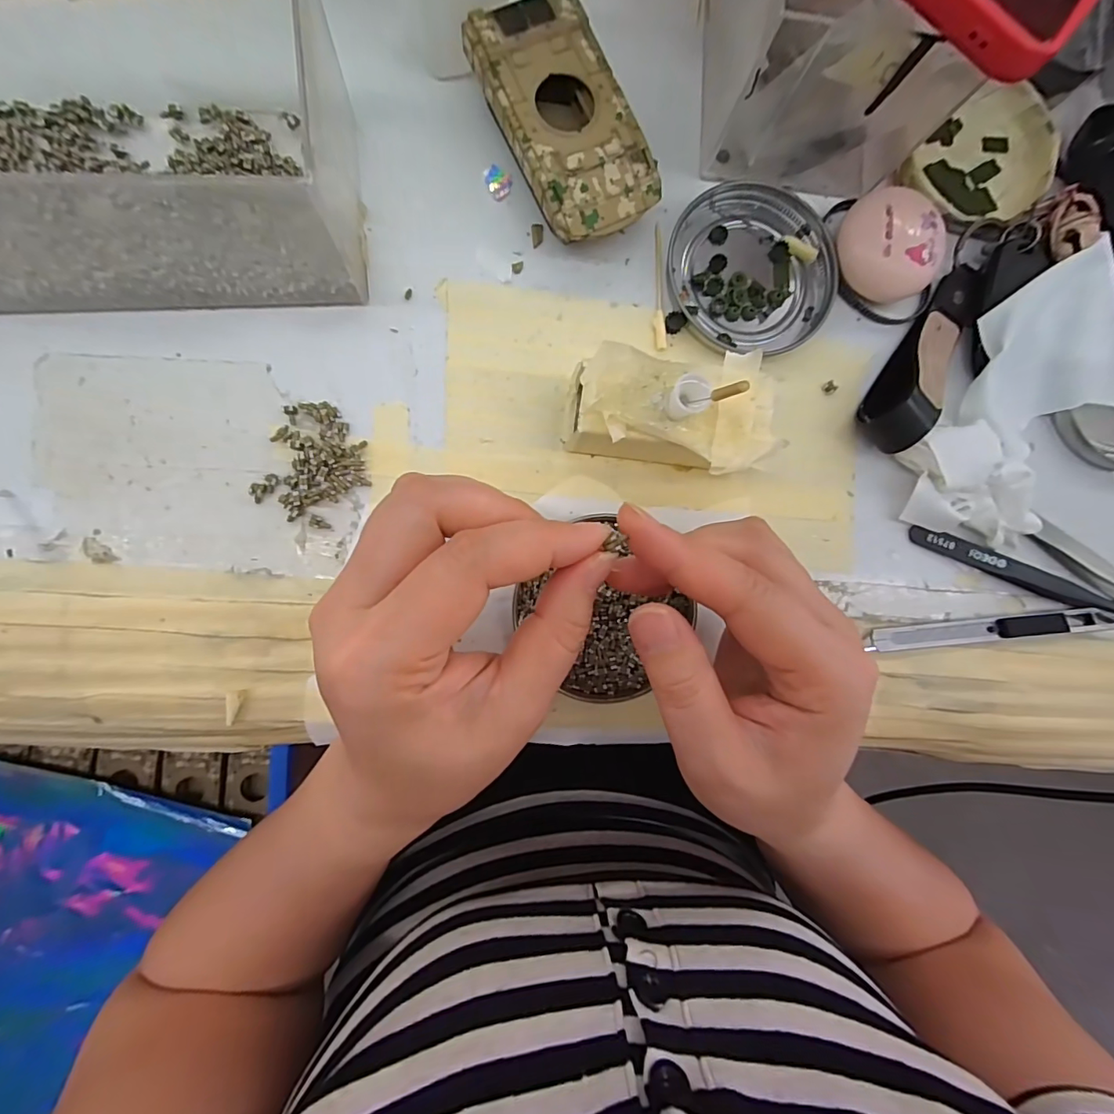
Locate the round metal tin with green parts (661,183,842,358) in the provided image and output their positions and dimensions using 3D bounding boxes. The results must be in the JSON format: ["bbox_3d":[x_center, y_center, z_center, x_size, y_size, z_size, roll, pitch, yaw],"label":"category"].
[{"bbox_3d":[0.091,-0.135,0.231,0.076,0.008,0.075,0,89,-6],"label":"round metal tin with green parts"}]

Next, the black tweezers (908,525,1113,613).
[{"bbox_3d":[0.233,0.011,0.238,0.129,0.013,0.010,22,87,-5],"label":"black tweezers"}]

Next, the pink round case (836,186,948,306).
[{"bbox_3d":[0.152,-0.143,0.230,0.040,0.023,0.045,-15,90,-6],"label":"pink round case"}]

